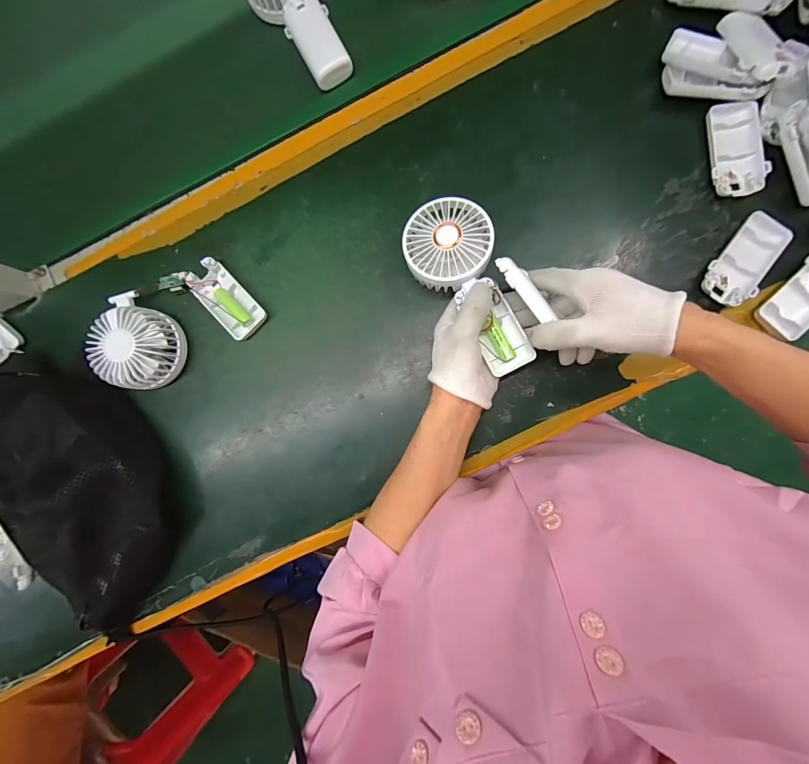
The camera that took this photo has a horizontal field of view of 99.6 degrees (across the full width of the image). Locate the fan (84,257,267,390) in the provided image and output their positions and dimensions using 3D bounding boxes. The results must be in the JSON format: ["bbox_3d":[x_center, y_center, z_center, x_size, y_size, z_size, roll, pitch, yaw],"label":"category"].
[{"bbox_3d":[-0.251,-0.067,0.371,0.165,0.048,0.099,-30,85,2],"label":"fan"}]

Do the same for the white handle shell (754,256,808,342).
[{"bbox_3d":[0.406,-0.086,0.343,0.049,0.010,0.099,42,91,5],"label":"white handle shell"}]

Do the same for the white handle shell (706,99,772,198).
[{"bbox_3d":[0.343,-0.240,0.355,0.048,0.016,0.095,-3,87,4],"label":"white handle shell"}]

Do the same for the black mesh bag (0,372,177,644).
[{"bbox_3d":[-0.332,0.120,0.353,0.142,0.082,0.301,-18,86,3],"label":"black mesh bag"}]

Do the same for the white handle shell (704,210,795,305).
[{"bbox_3d":[0.348,-0.124,0.350,0.048,0.012,0.095,37,90,6],"label":"white handle shell"}]

